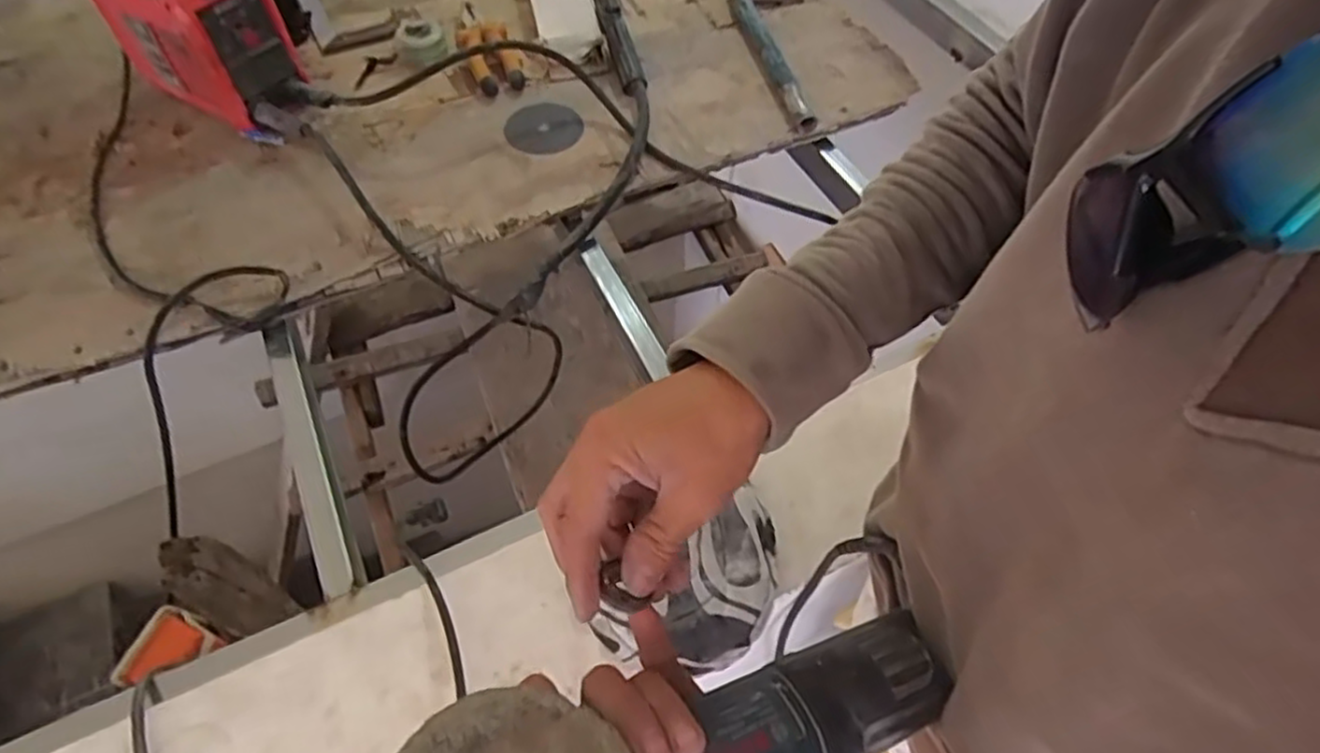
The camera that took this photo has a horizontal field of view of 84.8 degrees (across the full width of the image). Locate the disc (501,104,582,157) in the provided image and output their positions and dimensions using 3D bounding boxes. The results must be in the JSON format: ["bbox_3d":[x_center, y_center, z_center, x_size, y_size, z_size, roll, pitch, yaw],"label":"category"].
[{"bbox_3d":[-0.143,-0.306,0.882,0.092,0.008,0.086,1,60,-1],"label":"disc"}]

